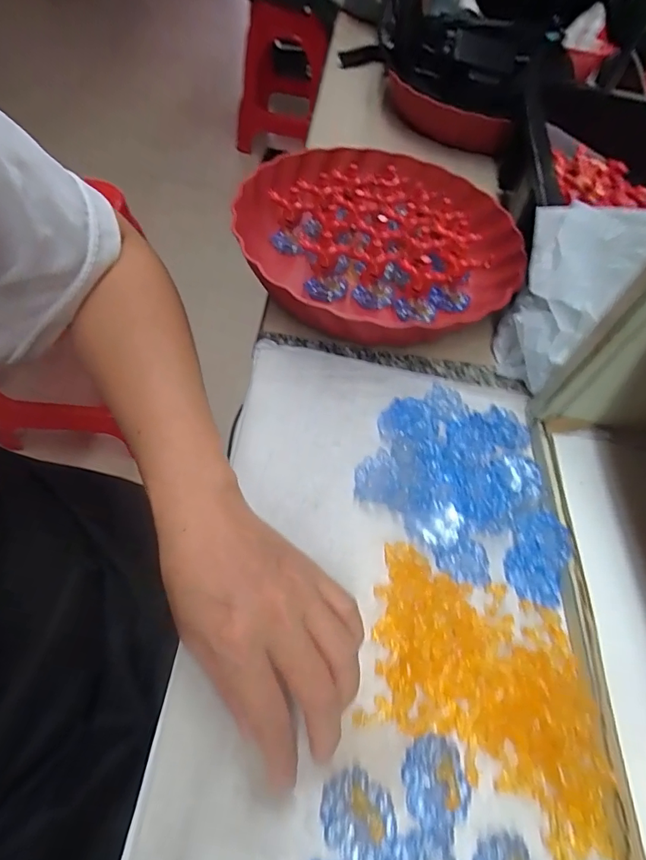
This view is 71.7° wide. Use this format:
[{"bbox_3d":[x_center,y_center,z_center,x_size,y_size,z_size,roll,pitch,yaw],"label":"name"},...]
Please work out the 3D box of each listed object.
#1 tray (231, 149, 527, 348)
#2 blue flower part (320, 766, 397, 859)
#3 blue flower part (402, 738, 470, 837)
[{"bbox_3d":[0.047,-0.170,0.404,0.243,0.058,0.238,-33,66,-25],"label":"tray"},{"bbox_3d":[0.016,0.174,0.199,0.035,0.010,0.031,33,59,14],"label":"blue flower part"},{"bbox_3d":[0.054,0.168,0.212,0.030,0.005,0.036,-3,57,-9],"label":"blue flower part"}]

